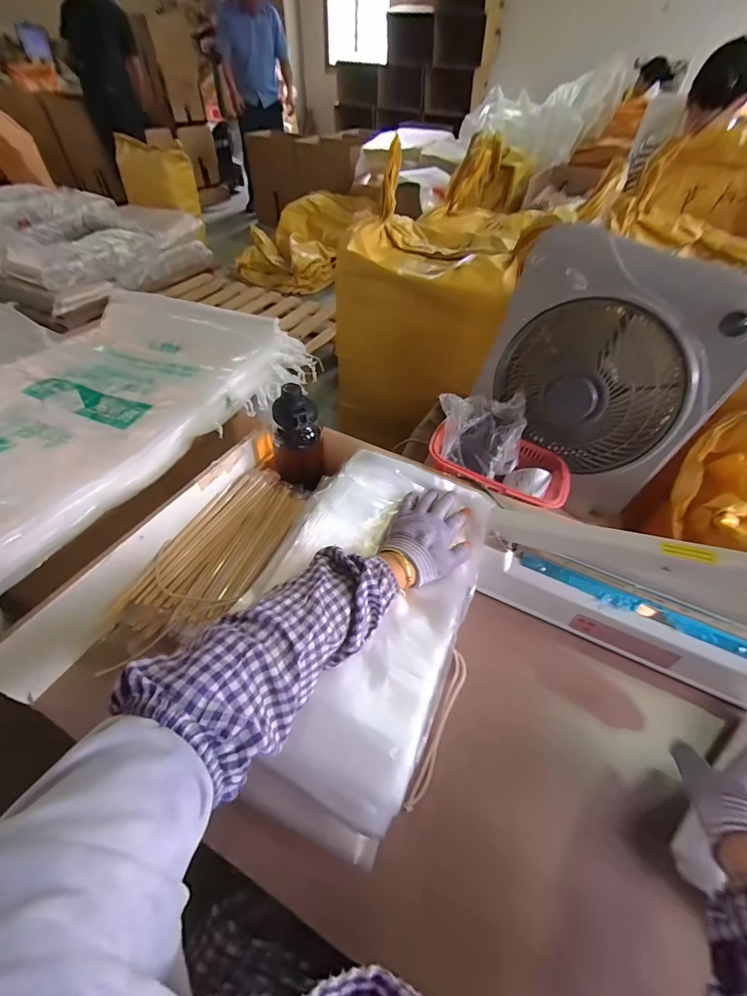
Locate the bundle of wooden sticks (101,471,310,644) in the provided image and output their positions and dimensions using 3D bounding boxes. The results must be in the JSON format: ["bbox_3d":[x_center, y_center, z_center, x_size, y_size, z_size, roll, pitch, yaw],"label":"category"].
[{"bbox_3d":[-0.218,0.084,0.571,0.146,0.047,0.314,22,52,16],"label":"bundle of wooden sticks"}]

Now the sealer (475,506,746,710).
[{"bbox_3d":[0.377,0.128,0.470,0.480,0.208,0.098,23,52,17],"label":"sealer"}]

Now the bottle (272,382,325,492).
[{"bbox_3d":[-0.124,-0.097,0.625,0.081,0.170,0.066,12,50,8],"label":"bottle"}]

